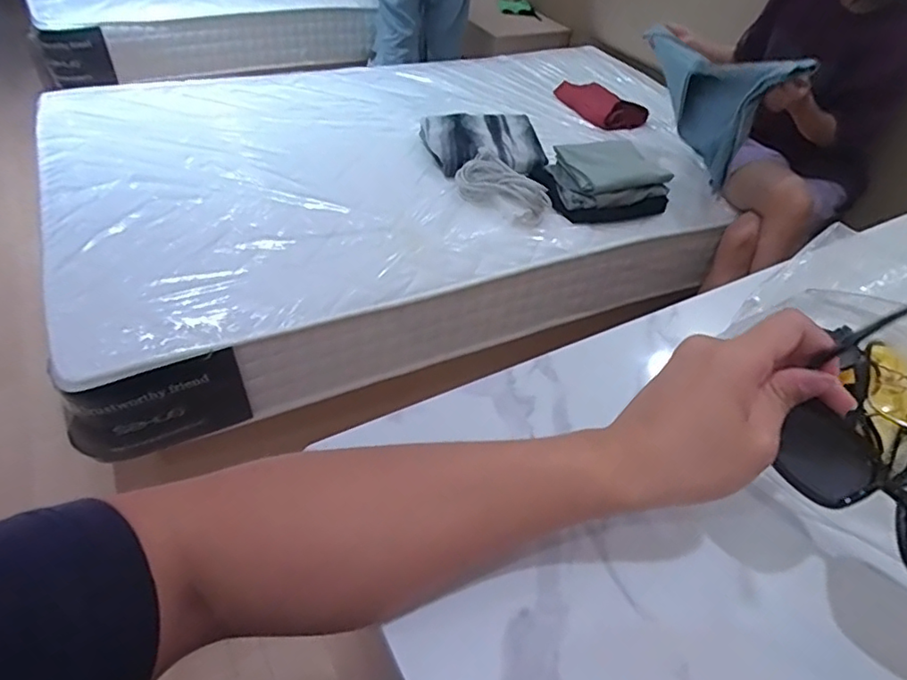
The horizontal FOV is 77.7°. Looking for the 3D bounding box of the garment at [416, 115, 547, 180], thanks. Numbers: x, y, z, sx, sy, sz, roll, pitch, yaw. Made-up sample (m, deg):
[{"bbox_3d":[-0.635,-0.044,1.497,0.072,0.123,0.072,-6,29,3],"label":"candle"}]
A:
[{"bbox_3d":[0.079,-0.526,1.505,0.311,0.088,0.251,-4,46,-11],"label":"garment"}]

